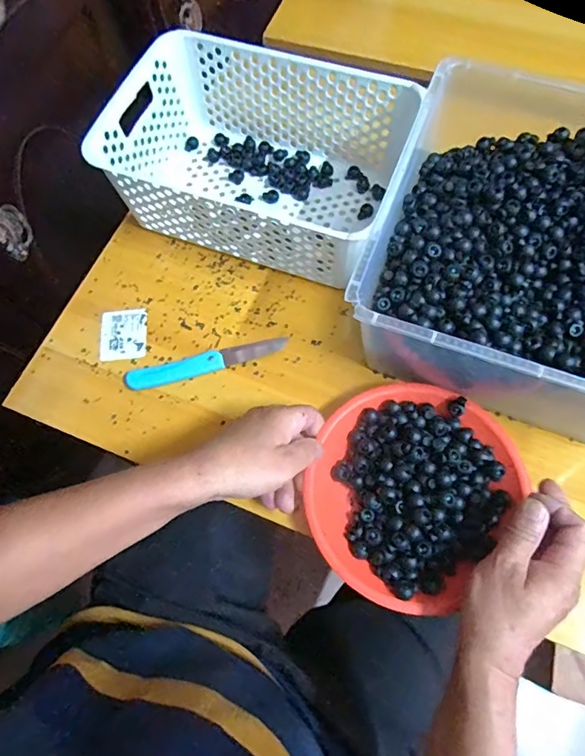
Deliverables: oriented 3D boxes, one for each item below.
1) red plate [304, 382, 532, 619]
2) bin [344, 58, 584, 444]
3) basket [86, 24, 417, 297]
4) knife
[{"bbox_3d":[0.101,0.096,0.420,0.167,0.031,0.188,34,73,14],"label":"red plate"},{"bbox_3d":[0.232,-0.107,0.440,0.288,0.135,0.299,20,70,10],"label":"bin"},{"bbox_3d":[-0.034,-0.240,0.524,0.303,0.111,0.209,19,70,10],"label":"basket"},{"bbox_3d":[-0.089,-0.019,0.493,0.169,0.011,0.027,-16,68,-4],"label":"knife"}]

